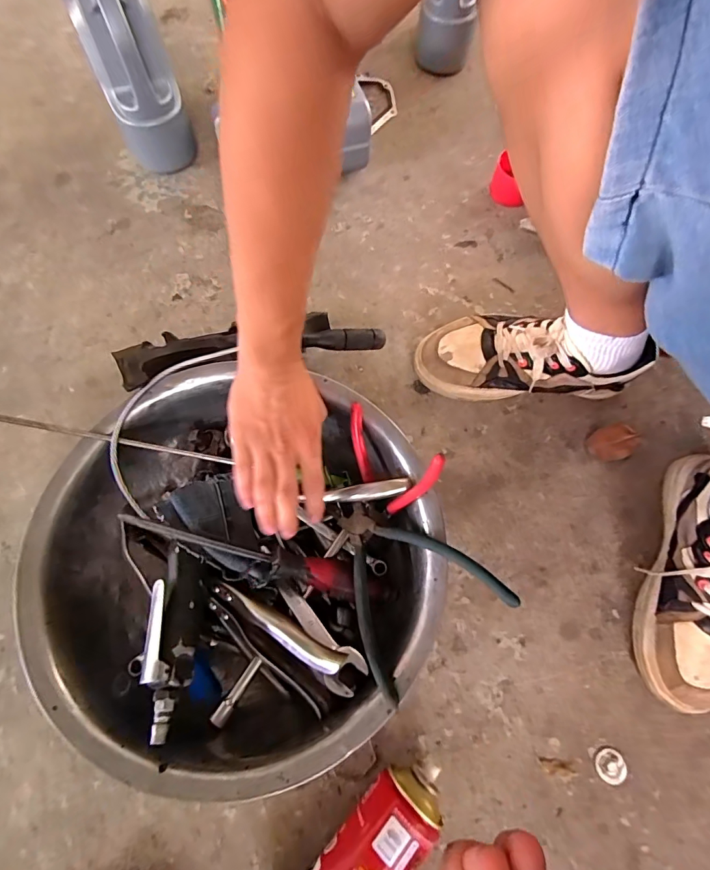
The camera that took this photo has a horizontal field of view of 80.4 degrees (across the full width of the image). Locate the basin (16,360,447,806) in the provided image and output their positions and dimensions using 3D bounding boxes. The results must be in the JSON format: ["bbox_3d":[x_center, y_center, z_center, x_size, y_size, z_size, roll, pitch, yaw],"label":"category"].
[{"bbox_3d":[-0.105,0.119,0.415,0.346,0.117,0.336,1,72,-2],"label":"basin"}]

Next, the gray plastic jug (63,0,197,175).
[{"bbox_3d":[-0.291,-0.480,0.553,0.092,0.209,0.123,-20,74,-9],"label":"gray plastic jug"}]

